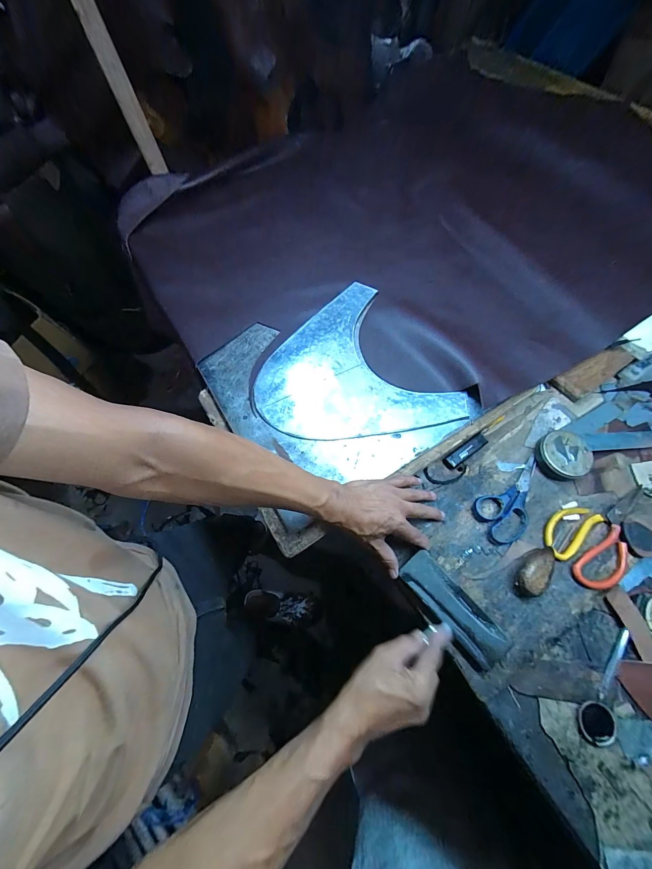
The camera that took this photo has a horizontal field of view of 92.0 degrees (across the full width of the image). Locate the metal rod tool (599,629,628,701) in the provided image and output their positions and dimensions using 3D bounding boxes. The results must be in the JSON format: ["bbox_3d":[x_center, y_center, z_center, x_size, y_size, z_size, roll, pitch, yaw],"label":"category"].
[{"bbox_3d":[0.373,0.297,0.408,0.011,0.006,0.095,40,72,13],"label":"metal rod tool"}]

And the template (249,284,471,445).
[{"bbox_3d":[0.028,-0.097,0.546,0.292,0.009,0.314,-28,69,-11],"label":"template"}]

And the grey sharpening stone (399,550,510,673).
[{"bbox_3d":[0.169,0.229,0.418,0.061,0.015,0.154,-38,73,-16],"label":"grey sharpening stone"}]

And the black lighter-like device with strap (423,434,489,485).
[{"bbox_3d":[0.215,0.043,0.504,0.121,0.018,0.040,-30,72,-13],"label":"black lighter-like device with strap"}]

